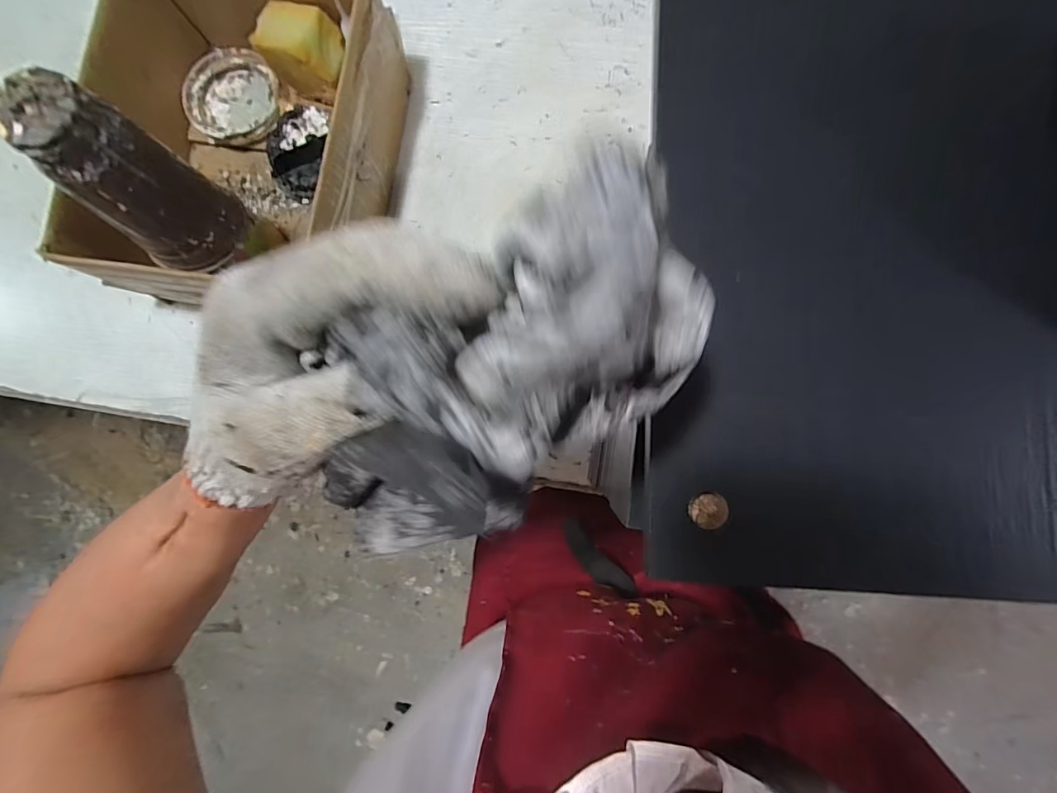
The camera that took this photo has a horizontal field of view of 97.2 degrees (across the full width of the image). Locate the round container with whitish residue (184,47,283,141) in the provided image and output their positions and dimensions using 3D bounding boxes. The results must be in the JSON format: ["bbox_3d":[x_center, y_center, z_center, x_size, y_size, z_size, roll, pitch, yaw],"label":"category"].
[{"bbox_3d":[-0.339,-0.350,0.535,0.100,0.017,0.110,0,84,4],"label":"round container with whitish residue"}]

